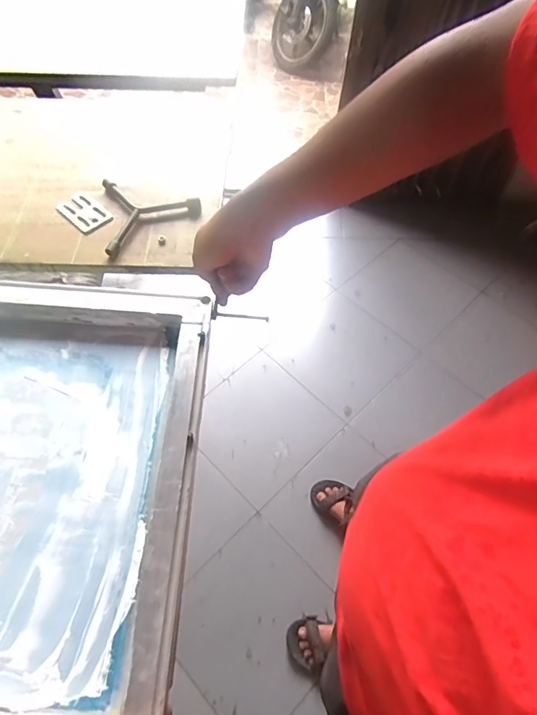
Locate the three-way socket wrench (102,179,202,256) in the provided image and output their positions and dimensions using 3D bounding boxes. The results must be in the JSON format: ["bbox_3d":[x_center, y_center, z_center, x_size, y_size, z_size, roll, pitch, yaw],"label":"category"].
[{"bbox_3d":[-0.174,-0.221,0.705,0.140,0.023,0.154,-10,59,-7],"label":"three-way socket wrench"}]

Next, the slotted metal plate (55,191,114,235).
[{"bbox_3d":[-0.276,-0.219,0.703,0.082,0.005,0.054,40,66,21],"label":"slotted metal plate"}]

